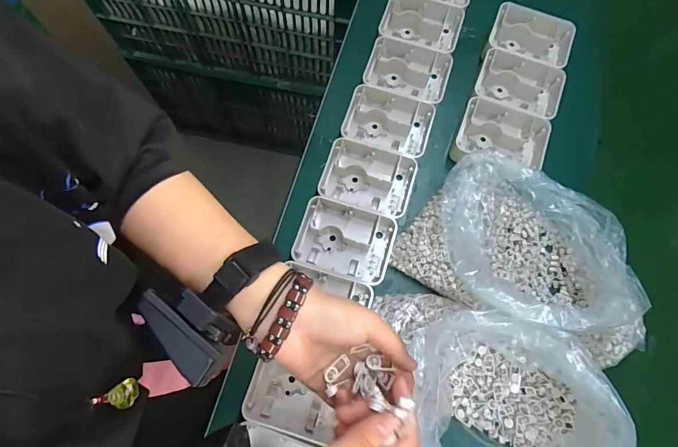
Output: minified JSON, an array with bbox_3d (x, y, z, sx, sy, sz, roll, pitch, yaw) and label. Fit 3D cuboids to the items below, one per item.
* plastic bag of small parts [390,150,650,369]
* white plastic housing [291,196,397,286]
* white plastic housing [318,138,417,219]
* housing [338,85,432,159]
[{"bbox_3d":[0.231,0.021,0.479,0.252,0.109,0.205,33,75,8],"label":"plastic bag of small parts"},{"bbox_3d":[0.008,0.023,0.530,0.130,0.033,0.097,17,73,3],"label":"white plastic housing"},{"bbox_3d":[0.041,-0.065,0.558,0.128,0.035,0.100,17,73,3],"label":"white plastic housing"},{"bbox_3d":[0.074,-0.152,0.583,0.131,0.034,0.097,19,73,4],"label":"housing"}]

